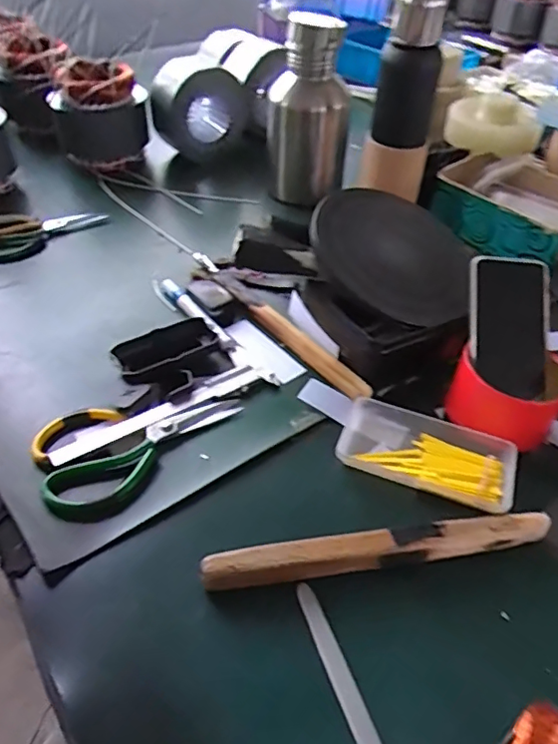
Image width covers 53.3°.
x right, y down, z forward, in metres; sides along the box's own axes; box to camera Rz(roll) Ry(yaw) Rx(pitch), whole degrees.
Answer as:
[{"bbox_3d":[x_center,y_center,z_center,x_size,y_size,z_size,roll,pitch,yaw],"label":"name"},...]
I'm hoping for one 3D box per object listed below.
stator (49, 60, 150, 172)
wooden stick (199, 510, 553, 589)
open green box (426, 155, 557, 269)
[{"bbox_3d":[-0.298,-0.432,0.930,0.149,0.144,0.135,-12,46,-13],"label":"stator"},{"bbox_3d":[0.081,0.139,0.437,0.276,0.030,0.023,-5,45,-7],"label":"wooden stick"},{"bbox_3d":[0.345,-0.241,0.806,0.167,0.065,0.212,-32,56,-29],"label":"open green box"}]

